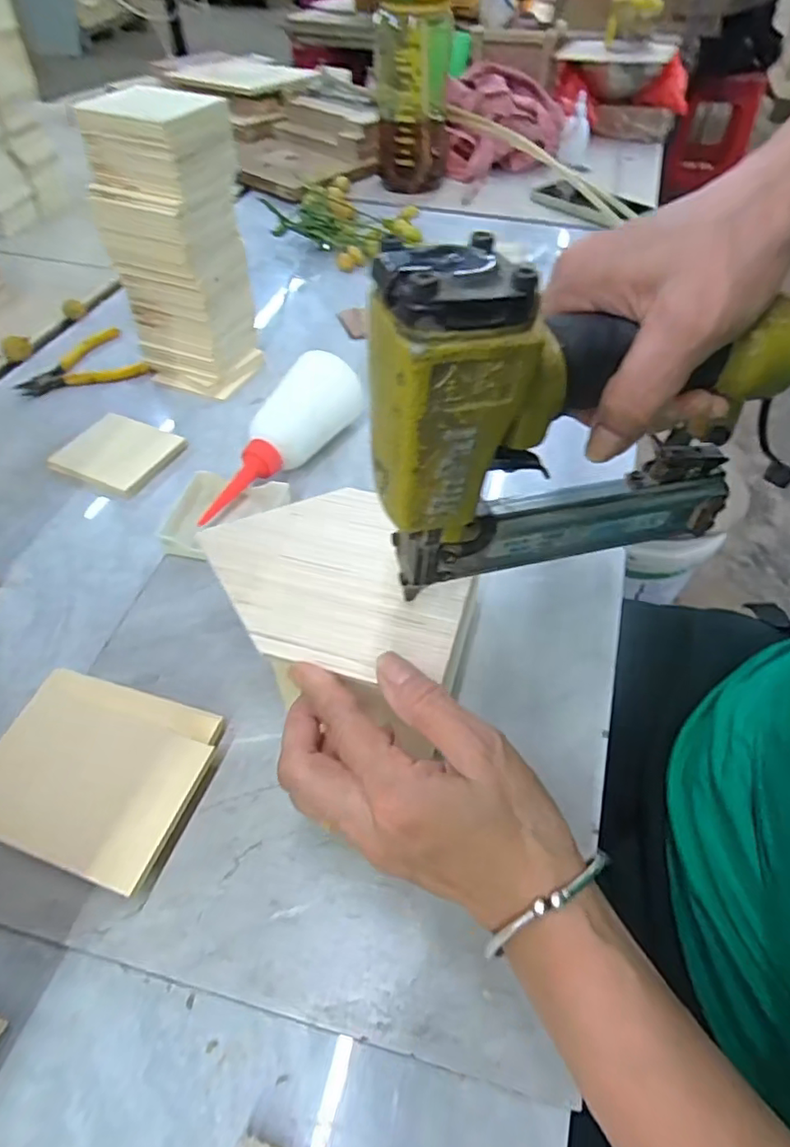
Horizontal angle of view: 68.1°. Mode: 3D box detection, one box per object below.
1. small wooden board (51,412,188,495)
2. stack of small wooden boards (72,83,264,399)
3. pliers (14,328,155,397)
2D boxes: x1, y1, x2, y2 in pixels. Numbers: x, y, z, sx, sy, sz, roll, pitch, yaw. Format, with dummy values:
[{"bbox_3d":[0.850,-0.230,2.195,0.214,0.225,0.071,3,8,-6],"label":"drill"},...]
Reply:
[{"bbox_3d":[-0.233,-0.103,0.492,0.082,0.012,0.080,19,53,15],"label":"small wooden board"},{"bbox_3d":[-0.181,-0.275,0.500,0.091,0.210,0.094,22,54,17],"label":"stack of small wooden boards"},{"bbox_3d":[-0.310,-0.203,0.573,0.112,0.008,0.098,-28,56,-21],"label":"pliers"}]

